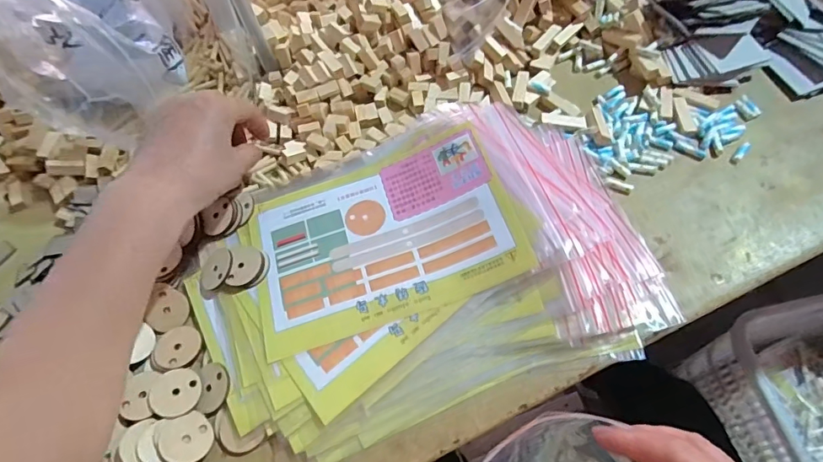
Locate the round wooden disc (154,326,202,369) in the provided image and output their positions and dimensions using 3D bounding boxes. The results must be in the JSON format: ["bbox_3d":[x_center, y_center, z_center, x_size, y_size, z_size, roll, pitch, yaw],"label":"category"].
[{"bbox_3d":[-0.180,0.088,0.365,0.032,0.006,0.033,-3,61,5],"label":"round wooden disc"}]

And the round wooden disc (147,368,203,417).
[{"bbox_3d":[-0.172,0.118,0.347,0.035,0.004,0.034,6,52,-7],"label":"round wooden disc"}]

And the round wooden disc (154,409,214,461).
[{"bbox_3d":[-0.157,0.144,0.331,0.035,0.004,0.034,-9,54,-31],"label":"round wooden disc"}]

